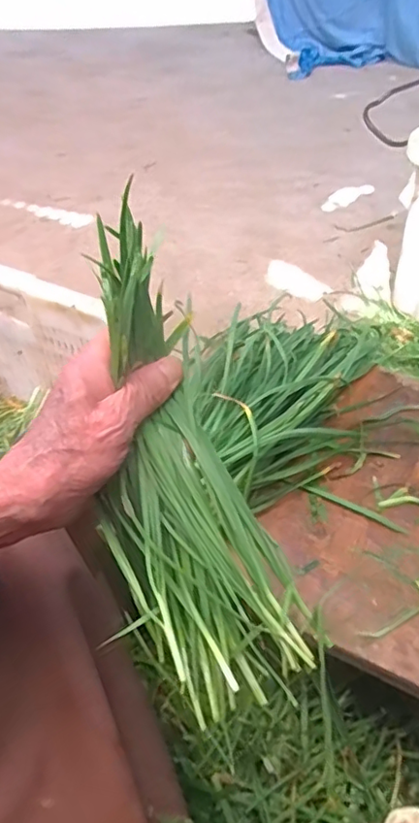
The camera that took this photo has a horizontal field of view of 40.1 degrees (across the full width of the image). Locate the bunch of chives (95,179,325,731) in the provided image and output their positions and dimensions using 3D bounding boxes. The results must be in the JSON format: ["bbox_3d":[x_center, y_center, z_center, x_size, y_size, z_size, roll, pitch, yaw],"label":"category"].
[{"bbox_3d":[-0.027,0.029,0.336,0.088,0.055,0.282,-16,83,-9],"label":"bunch of chives"}]

